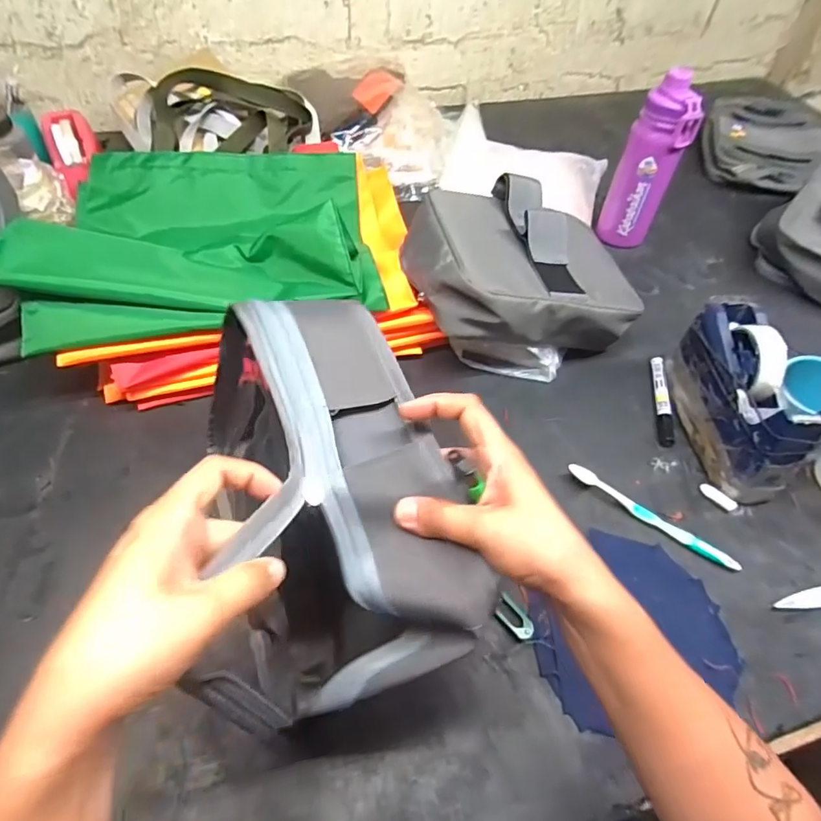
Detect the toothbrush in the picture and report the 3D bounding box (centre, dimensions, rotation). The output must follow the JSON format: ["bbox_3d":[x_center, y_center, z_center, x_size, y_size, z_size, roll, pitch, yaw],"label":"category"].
[{"bbox_3d":[0.244,0.108,0.514,0.177,0.016,0.017,32,57,20],"label":"toothbrush"}]

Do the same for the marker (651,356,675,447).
[{"bbox_3d":[0.307,-0.017,0.612,0.017,0.015,0.131,8,52,4],"label":"marker"}]

